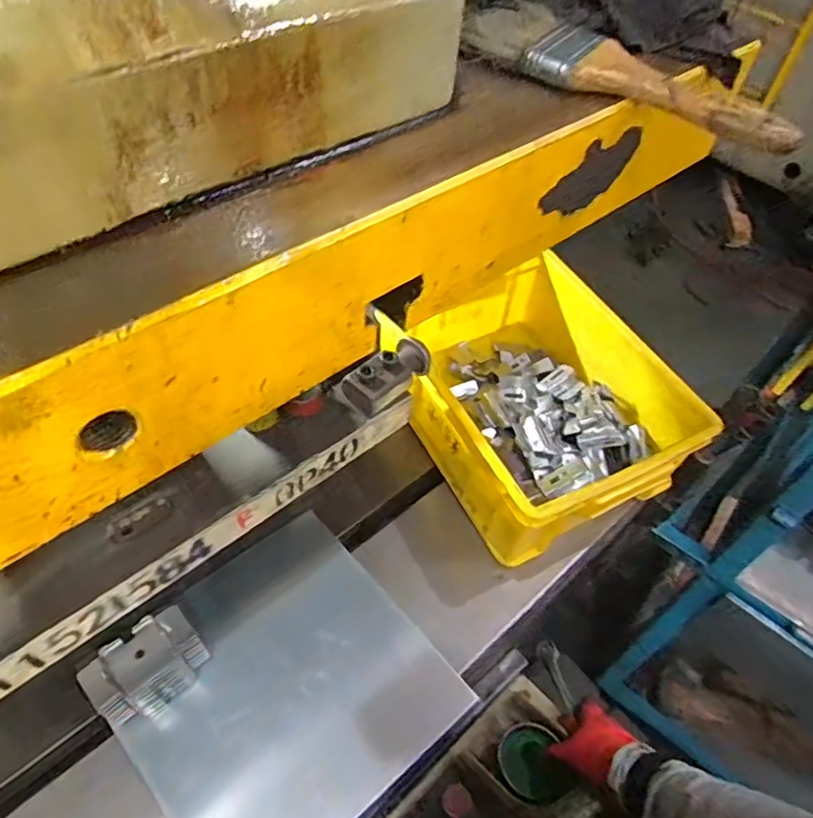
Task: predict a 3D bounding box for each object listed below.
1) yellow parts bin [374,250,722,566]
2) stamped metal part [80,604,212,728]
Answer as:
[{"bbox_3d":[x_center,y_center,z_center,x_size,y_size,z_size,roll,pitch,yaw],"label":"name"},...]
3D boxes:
[{"bbox_3d":[0.145,-0.019,0.741,0.265,0.129,0.347,-23,57,-22],"label":"yellow parts bin"},{"bbox_3d":[-0.228,0.231,0.548,0.094,0.072,0.060,-30,60,-26],"label":"stamped metal part"}]

